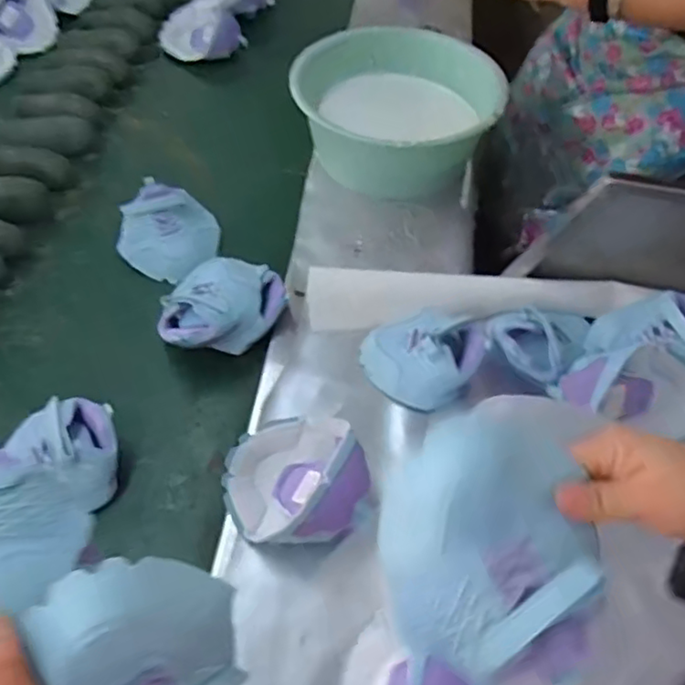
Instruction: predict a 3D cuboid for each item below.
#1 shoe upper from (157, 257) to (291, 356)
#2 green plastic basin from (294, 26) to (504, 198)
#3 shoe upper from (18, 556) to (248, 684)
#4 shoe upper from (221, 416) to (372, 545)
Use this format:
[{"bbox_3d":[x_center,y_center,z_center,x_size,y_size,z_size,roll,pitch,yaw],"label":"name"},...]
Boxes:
[{"bbox_3d":[-0.147,-0.043,0.804,0.151,0.077,0.117,-12,56,-13],"label":"shoe upper"},{"bbox_3d":[0.071,-0.333,0.967,0.284,0.142,0.272,2,54,-3],"label":"green plastic basin"},{"bbox_3d":[-0.120,0.179,0.389,0.099,0.138,0.075,-26,26,-29],"label":"shoe upper"},{"bbox_3d":[-0.047,0.137,0.641,0.138,0.075,0.130,-7,55,-10],"label":"shoe upper"}]

